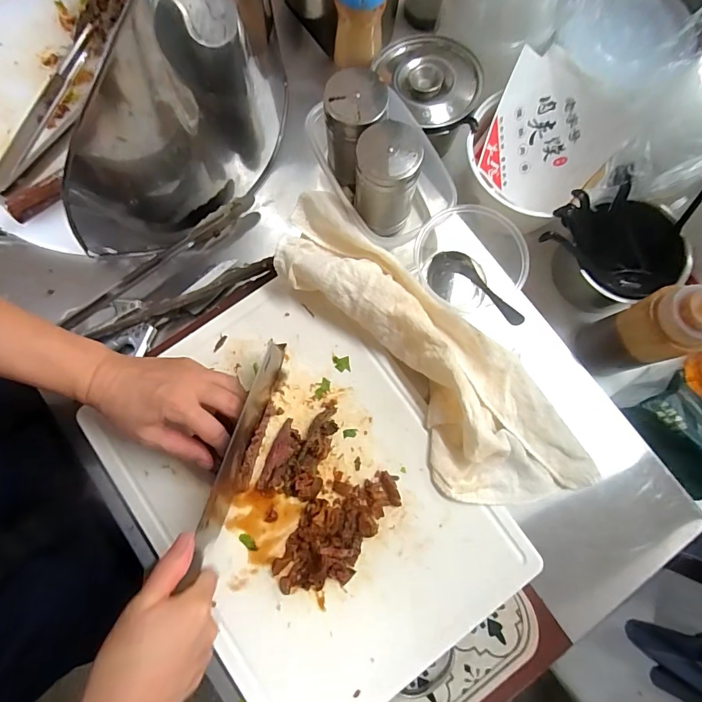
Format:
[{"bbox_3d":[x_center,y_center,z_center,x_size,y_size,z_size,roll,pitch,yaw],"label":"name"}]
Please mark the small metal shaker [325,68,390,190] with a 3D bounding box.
[{"bbox_3d":[0.005,-0.235,0.446,0.059,0.099,0.063,0,79,0],"label":"small metal shaker"}]

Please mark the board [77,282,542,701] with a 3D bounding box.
[{"bbox_3d":[-0.045,0.146,0.417,0.303,0.013,0.393,-39,82,-7],"label":"board"}]

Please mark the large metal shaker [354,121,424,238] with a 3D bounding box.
[{"bbox_3d":[0.036,-0.175,0.432,0.065,0.097,0.073,4,79,0],"label":"large metal shaker"}]

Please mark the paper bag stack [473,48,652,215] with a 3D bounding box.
[{"bbox_3d":[0.235,-0.254,0.491,0.145,0.049,0.151,29,112,-6],"label":"paper bag stack"}]

